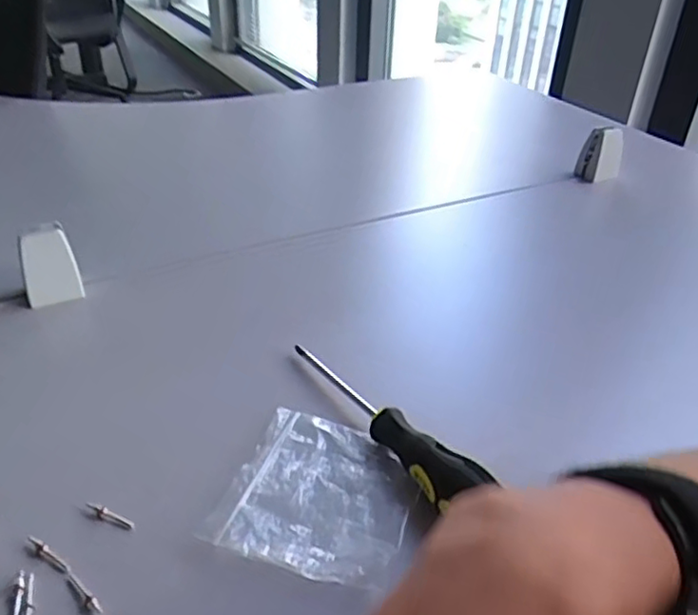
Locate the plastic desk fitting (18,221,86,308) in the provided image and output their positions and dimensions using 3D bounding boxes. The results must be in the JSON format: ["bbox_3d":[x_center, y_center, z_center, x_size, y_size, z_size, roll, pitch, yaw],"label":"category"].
[{"bbox_3d":[-0.235,-0.034,0.500,0.040,0.056,0.021,-17,39,-26],"label":"plastic desk fitting"}]

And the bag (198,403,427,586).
[{"bbox_3d":[-0.014,0.104,0.365,0.098,0.008,0.107,13,36,14],"label":"bag"}]

